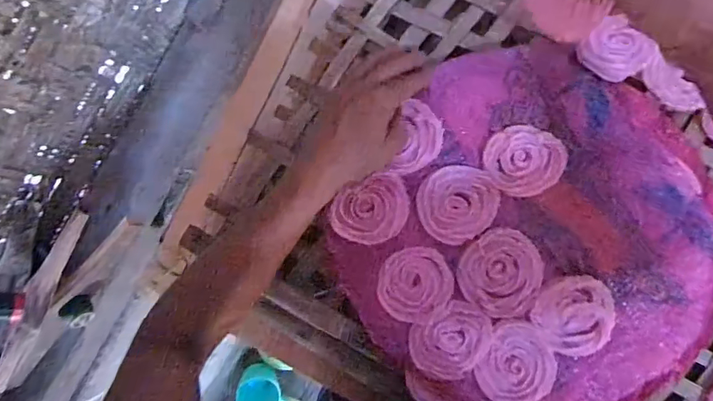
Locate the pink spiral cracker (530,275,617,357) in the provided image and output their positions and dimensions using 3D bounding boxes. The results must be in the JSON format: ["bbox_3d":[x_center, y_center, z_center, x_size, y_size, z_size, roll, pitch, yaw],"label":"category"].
[{"bbox_3d":[0.206,0.106,0.459,0.071,0.004,0.068,-1,84,8],"label":"pink spiral cracker"}]

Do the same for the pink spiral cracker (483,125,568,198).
[{"bbox_3d":[0.165,-0.041,0.478,0.073,0.013,0.068,-1,84,8],"label":"pink spiral cracker"}]

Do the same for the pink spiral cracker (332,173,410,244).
[{"bbox_3d":[0.015,0.011,0.483,0.077,0.010,0.062,-27,81,5],"label":"pink spiral cracker"}]

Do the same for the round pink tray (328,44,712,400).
[{"bbox_3d":[0.169,0.032,0.467,0.327,0.026,0.332,36,90,10],"label":"round pink tray"}]

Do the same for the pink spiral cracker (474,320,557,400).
[{"bbox_3d":[0.151,0.154,0.455,0.065,0.010,0.074,30,89,10],"label":"pink spiral cracker"}]

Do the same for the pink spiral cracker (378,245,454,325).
[{"bbox_3d":[0.057,0.081,0.472,0.069,0.004,0.071,-1,84,8],"label":"pink spiral cracker"}]

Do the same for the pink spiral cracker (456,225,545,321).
[{"bbox_3d":[0.138,0.069,0.468,0.075,0.006,0.080,-1,84,8],"label":"pink spiral cracker"}]

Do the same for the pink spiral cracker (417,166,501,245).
[{"bbox_3d":[0.097,0.004,0.476,0.074,0.005,0.075,19,87,10],"label":"pink spiral cracker"}]

